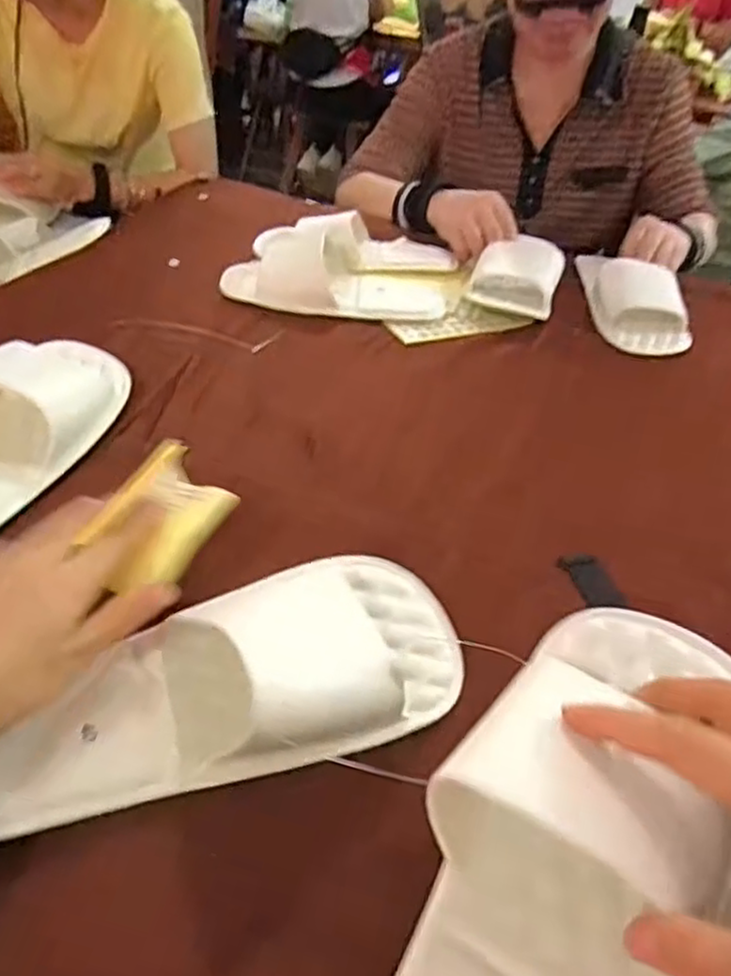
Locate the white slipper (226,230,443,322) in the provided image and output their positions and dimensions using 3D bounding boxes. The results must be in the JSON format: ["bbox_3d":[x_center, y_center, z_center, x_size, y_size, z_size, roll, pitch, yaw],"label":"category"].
[{"bbox_3d":[-0.030,-0.221,0.740,0.232,0.052,0.084,3,40,-6],"label":"white slipper"}]

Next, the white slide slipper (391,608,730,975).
[{"bbox_3d":[0.073,0.154,0.269,0.104,0.064,0.272,21,58,16],"label":"white slide slipper"}]

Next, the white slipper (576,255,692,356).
[{"bbox_3d":[0.300,-0.220,0.799,0.094,0.056,0.202,8,39,0],"label":"white slipper"}]

